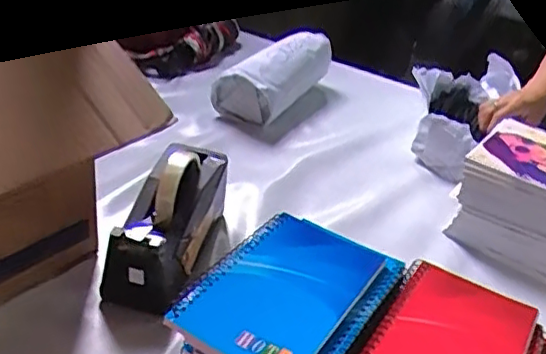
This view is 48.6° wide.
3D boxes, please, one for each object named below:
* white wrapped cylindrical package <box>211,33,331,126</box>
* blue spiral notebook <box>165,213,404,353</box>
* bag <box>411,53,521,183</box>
[{"bbox_3d":[-0.003,-0.178,1.068,0.109,0.087,0.276,21,36,22],"label":"white wrapped cylindrical package"},{"bbox_3d":[0.013,0.068,0.370,0.092,0.016,0.129,22,36,23],"label":"blue spiral notebook"},{"bbox_3d":[0.308,-0.118,1.033,0.132,0.118,0.302,24,37,26],"label":"bag"}]

